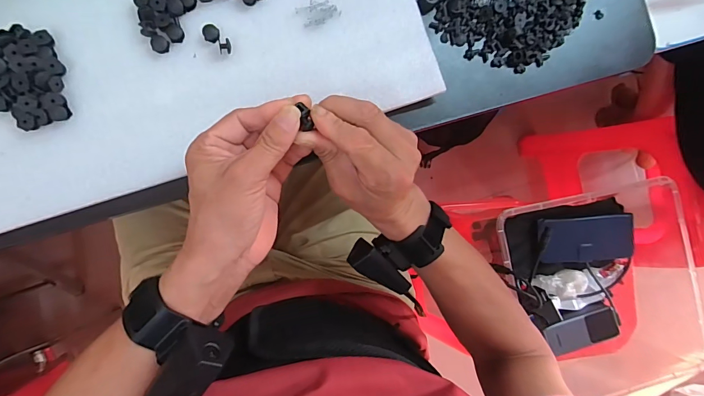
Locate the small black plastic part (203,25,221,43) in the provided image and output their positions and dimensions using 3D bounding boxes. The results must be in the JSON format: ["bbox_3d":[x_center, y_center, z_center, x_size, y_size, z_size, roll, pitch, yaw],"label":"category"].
[{"bbox_3d":[-0.122,-0.142,0.321,0.014,0.006,0.013,0,89,-9],"label":"small black plastic part"}]

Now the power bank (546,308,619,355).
[{"bbox_3d":[0.397,0.229,0.639,0.132,0.022,0.051,-14,91,-9],"label":"power bank"}]

